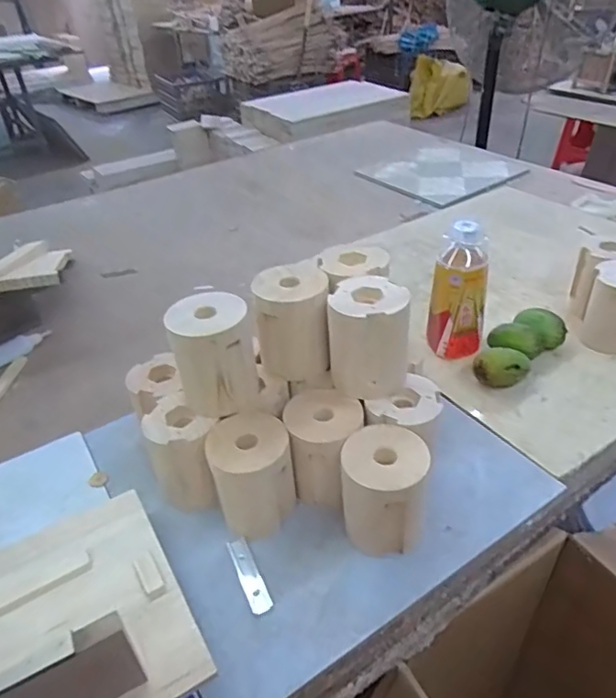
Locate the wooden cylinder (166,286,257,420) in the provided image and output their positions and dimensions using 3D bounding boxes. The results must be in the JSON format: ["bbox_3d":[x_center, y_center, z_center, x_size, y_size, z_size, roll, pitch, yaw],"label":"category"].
[{"bbox_3d":[-0.094,0.006,0.541,0.080,0.100,0.076,-12,37,-10],"label":"wooden cylinder"}]

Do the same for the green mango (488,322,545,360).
[{"bbox_3d":[0.278,-0.003,0.729,0.072,0.047,0.040,23,46,29],"label":"green mango"}]

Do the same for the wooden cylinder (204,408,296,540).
[{"bbox_3d":[-0.055,0.127,0.540,0.079,0.099,0.089,-11,40,-9],"label":"wooden cylinder"}]

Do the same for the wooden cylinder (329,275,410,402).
[{"bbox_3d":[0.063,-0.012,0.550,0.077,0.106,0.076,4,37,10],"label":"wooden cylinder"}]

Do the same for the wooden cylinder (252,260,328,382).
[{"bbox_3d":[-0.017,-0.028,0.589,0.077,0.105,0.074,-2,37,2],"label":"wooden cylinder"}]

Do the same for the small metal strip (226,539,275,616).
[{"bbox_3d":[-0.055,0.214,0.509,0.021,0.004,0.076,-19,42,-19],"label":"small metal strip"}]

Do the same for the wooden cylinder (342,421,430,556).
[{"bbox_3d":[0.070,0.139,0.513,0.080,0.102,0.093,-1,39,3],"label":"wooden cylinder"}]

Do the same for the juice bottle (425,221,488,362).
[{"bbox_3d":[0.199,-0.072,0.707,0.070,0.186,0.057,8,40,13],"label":"juice bottle"}]

